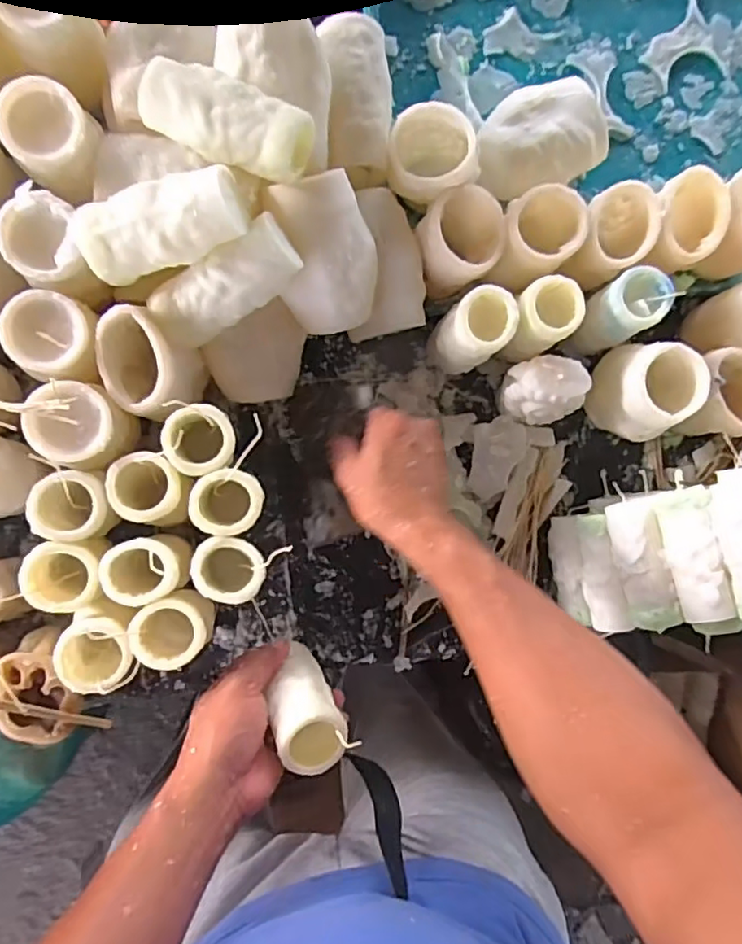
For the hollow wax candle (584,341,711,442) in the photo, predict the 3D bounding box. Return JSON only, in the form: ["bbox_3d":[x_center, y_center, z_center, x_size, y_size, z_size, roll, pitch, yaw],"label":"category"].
[{"bbox_3d":[0.234,-0.072,0.536,0.078,0.095,0.073,42,85,-6],"label":"hollow wax candle"}]

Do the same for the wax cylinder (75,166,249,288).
[{"bbox_3d":[-0.146,-0.170,0.422,0.112,0.042,0.050,-14,93,10],"label":"wax cylinder"}]

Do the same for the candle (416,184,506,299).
[{"bbox_3d":[0.073,-0.196,0.517,0.066,0.066,0.068,0,91,-8],"label":"candle"}]

